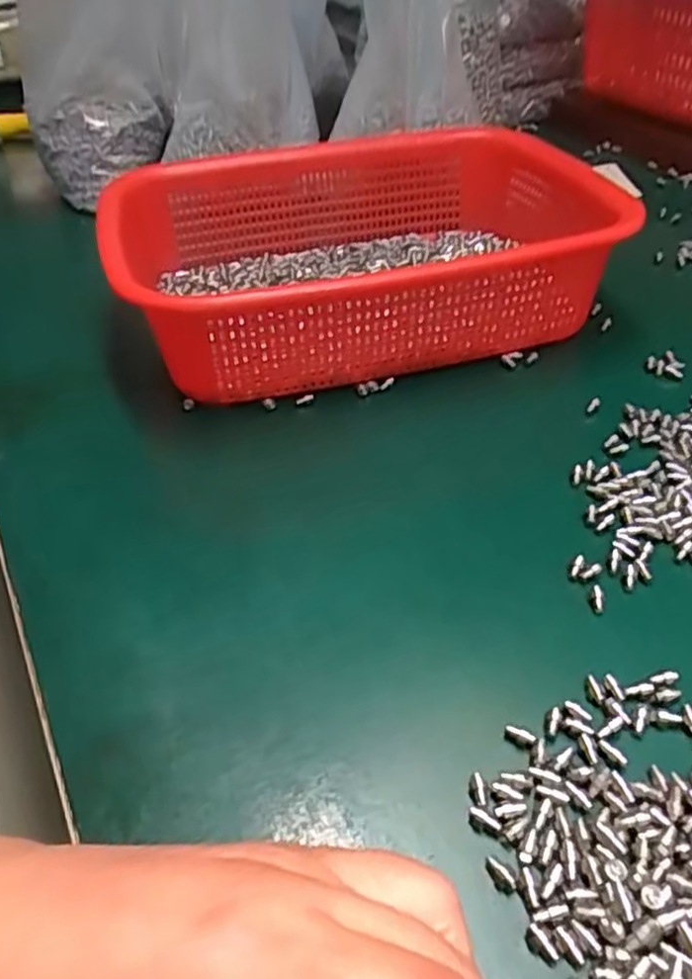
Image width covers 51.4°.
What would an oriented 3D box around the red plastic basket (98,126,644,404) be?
[{"bbox_3d":[0.006,-0.140,0.440,0.266,0.084,0.213,-12,41,-6],"label":"red plastic basket"}]

